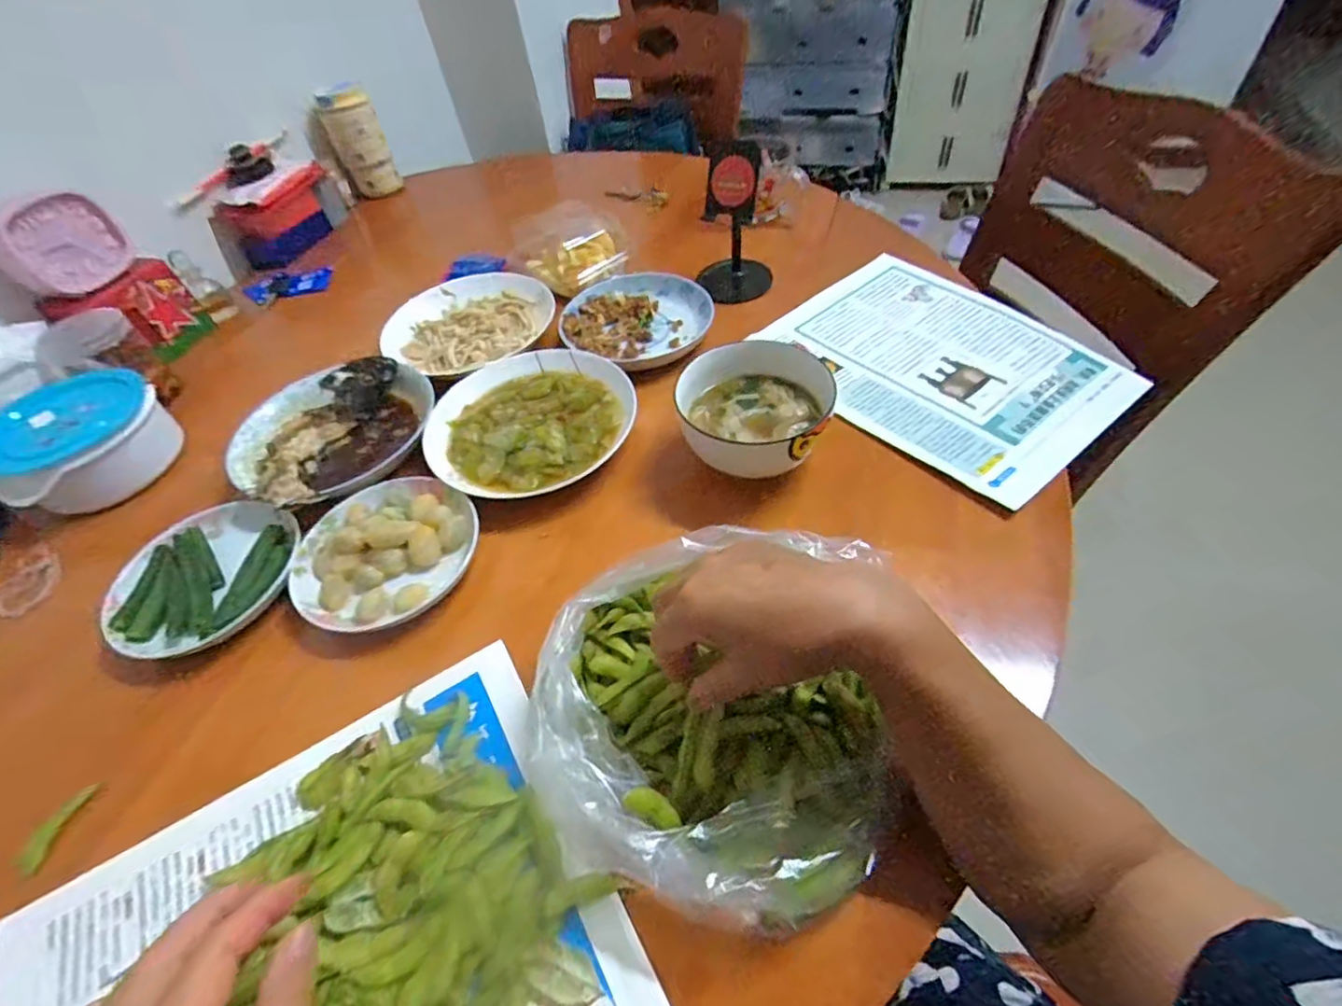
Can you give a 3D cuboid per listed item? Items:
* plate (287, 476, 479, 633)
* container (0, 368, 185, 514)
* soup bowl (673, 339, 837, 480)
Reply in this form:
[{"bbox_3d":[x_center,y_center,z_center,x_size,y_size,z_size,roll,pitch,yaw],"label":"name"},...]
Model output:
[{"bbox_3d":[-0.245,0.036,0.499,0.140,0.040,0.145,-4,50,5],"label":"plate"},{"bbox_3d":[-0.610,-0.063,0.607,0.130,0.079,0.157,24,57,25],"label":"container"},{"bbox_3d":[0.075,-0.081,0.525,0.127,0.083,0.125,-4,50,5],"label":"soup bowl"}]

